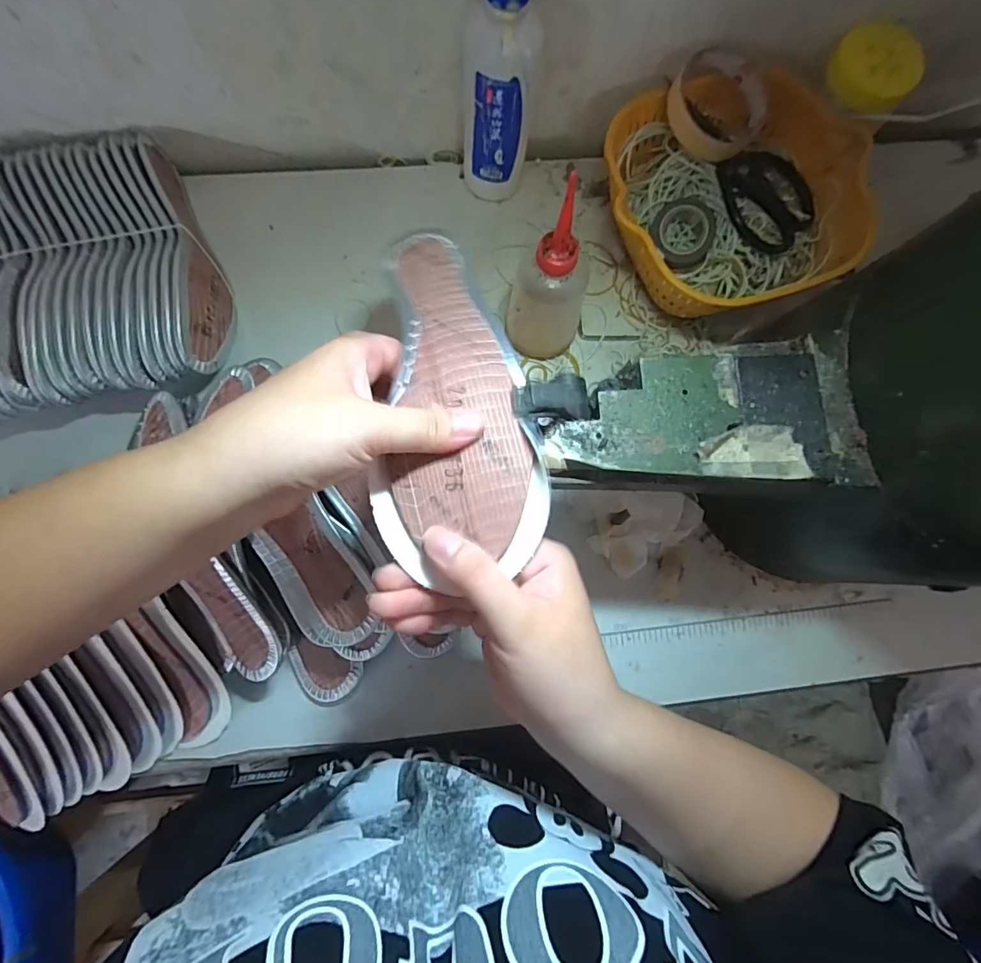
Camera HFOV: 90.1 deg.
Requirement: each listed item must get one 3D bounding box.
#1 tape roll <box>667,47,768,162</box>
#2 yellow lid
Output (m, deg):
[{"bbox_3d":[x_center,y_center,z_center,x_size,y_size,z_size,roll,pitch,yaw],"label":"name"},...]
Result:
[{"bbox_3d":[0.195,-0.321,0.418,0.083,0.020,0.083,-2,107,-7],"label":"tape roll"},{"bbox_3d":[0.321,-0.345,0.407,0.062,0.011,0.075,-33,77,15],"label":"yellow lid"}]

